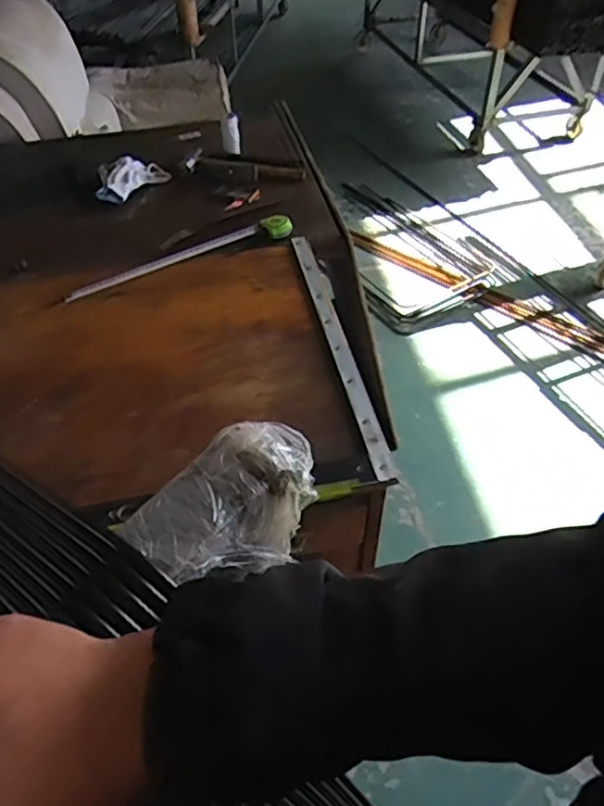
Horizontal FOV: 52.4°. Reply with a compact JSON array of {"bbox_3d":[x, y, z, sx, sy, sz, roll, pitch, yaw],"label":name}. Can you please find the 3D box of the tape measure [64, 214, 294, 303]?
[{"bbox_3d":[-0.244,-0.300,1.253,0.492,0.050,0.079,-26,52,-21],"label":"tape measure"}]

